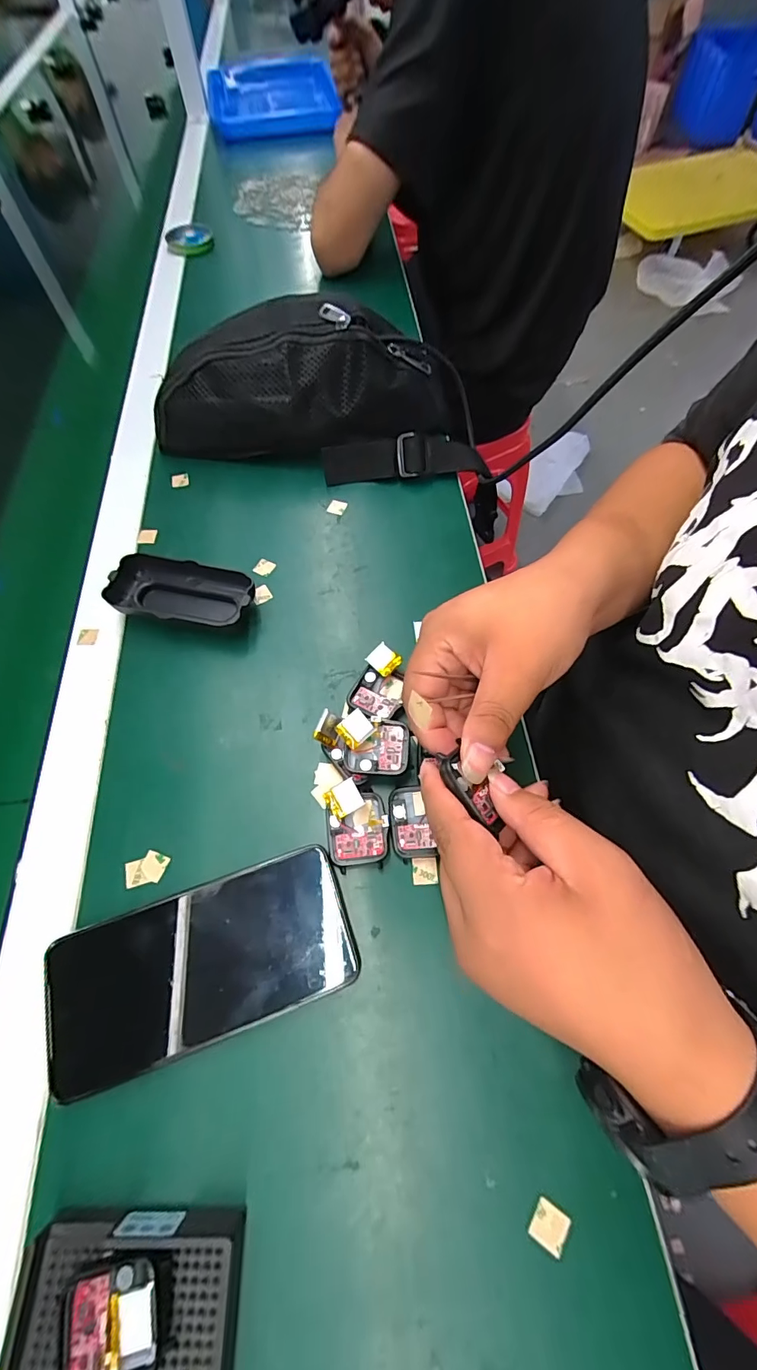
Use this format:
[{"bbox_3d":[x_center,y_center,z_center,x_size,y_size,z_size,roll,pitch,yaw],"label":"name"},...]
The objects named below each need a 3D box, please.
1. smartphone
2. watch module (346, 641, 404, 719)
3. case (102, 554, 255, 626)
[{"bbox_3d":[-0.097,0.154,0.256,0.160,0.005,0.076,-17,65,-10],"label":"smartphone"},{"bbox_3d":[0.002,-0.001,0.335,0.038,0.018,0.050,21,67,12],"label":"watch module"},{"bbox_3d":[-0.155,-0.074,0.368,0.115,0.027,0.048,4,64,4],"label":"case"}]

